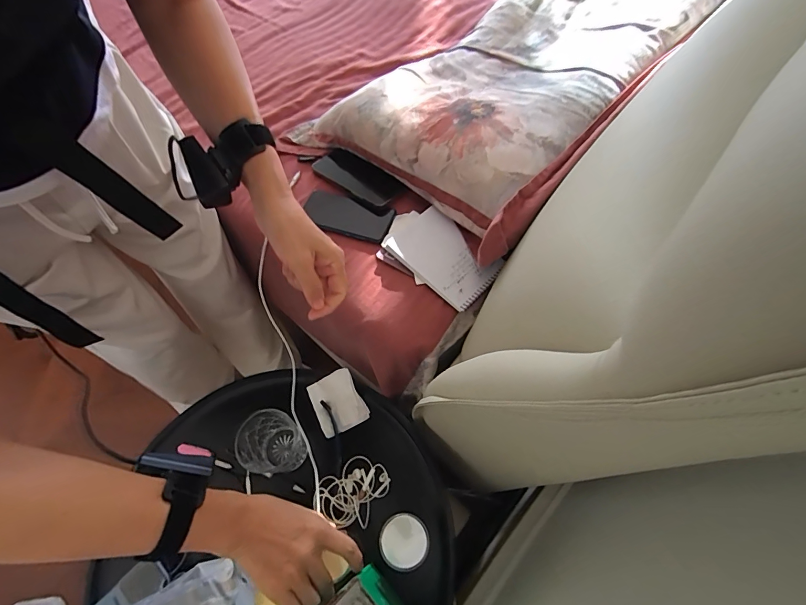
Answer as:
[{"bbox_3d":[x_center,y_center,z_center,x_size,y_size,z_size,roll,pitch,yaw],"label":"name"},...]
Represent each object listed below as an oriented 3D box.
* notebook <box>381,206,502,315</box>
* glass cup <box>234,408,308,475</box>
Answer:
[{"bbox_3d":[0.053,-0.072,0.570,0.168,0.017,0.102,39,68,17],"label":"notebook"},{"bbox_3d":[-0.189,0.205,0.576,0.077,0.080,0.077,-1,60,3],"label":"glass cup"}]

